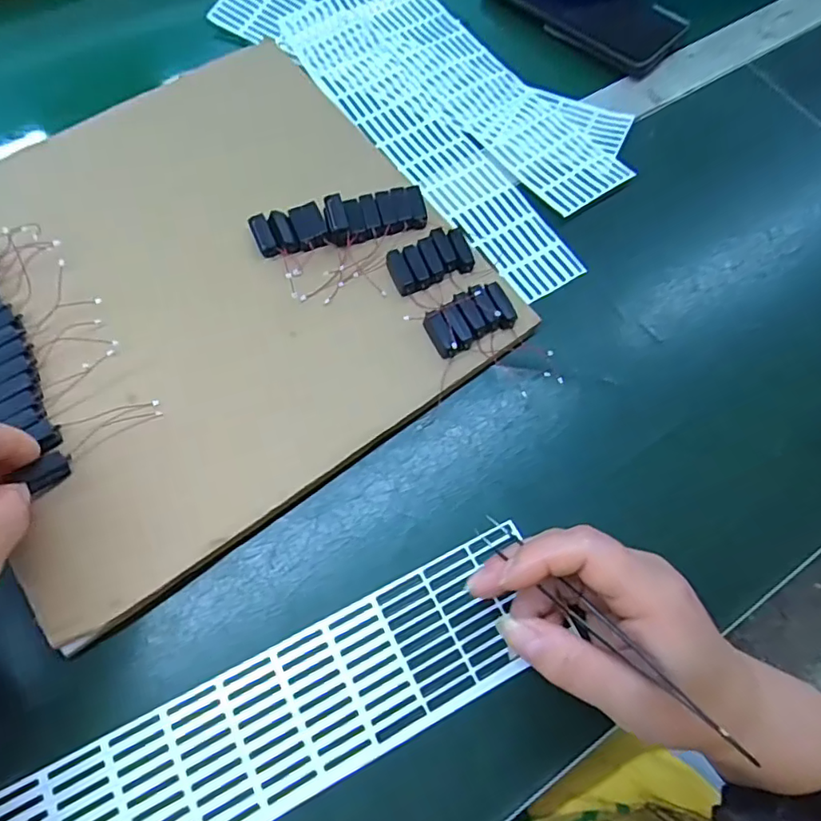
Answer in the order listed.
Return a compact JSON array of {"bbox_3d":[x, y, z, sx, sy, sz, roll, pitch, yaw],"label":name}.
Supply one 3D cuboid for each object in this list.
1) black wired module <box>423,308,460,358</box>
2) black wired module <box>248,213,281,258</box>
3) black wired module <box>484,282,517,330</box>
[{"bbox_3d":[0.017,-0.046,0.331,0.012,0.010,0.031,-17,69,-8],"label":"black wired module"},{"bbox_3d":[-0.093,-0.111,0.356,0.012,0.008,0.031,-24,70,-11],"label":"black wired module"},{"bbox_3d":[0.054,-0.064,0.343,0.011,0.012,0.029,-16,69,-8],"label":"black wired module"}]

